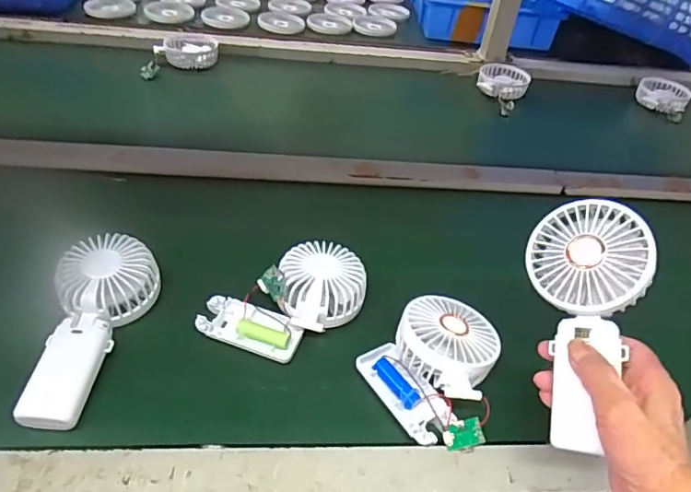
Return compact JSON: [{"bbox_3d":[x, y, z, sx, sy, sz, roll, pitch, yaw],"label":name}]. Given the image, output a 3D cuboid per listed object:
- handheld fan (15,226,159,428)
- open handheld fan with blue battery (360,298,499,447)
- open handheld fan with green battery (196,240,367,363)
[{"bbox_3d":[-0.224,0.071,0.453,0.077,0.040,0.179,6,52,1],"label":"handheld fan"},{"bbox_3d":[0.074,0.100,0.453,0.107,0.054,0.122,17,45,9],"label":"open handheld fan with blue battery"},{"bbox_3d":[-0.054,0.056,0.497,0.154,0.062,0.084,-23,52,-28],"label":"open handheld fan with green battery"}]

